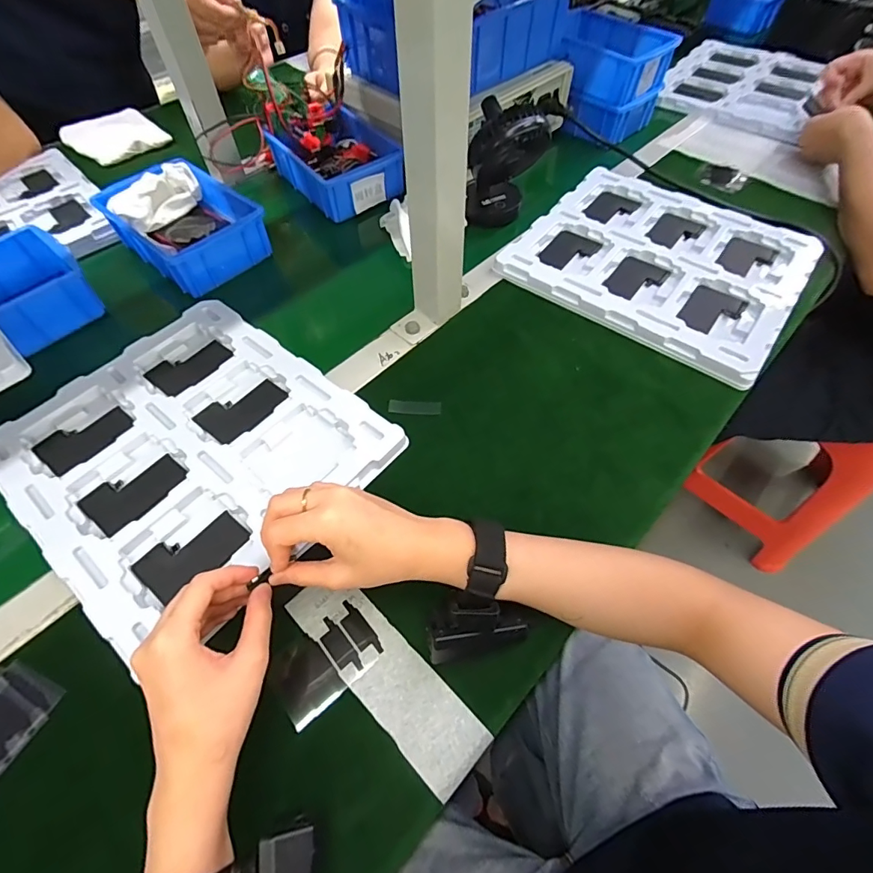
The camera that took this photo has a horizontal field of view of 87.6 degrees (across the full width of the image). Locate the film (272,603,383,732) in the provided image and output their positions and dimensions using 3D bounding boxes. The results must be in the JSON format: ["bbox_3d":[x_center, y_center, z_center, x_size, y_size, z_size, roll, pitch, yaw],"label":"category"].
[{"bbox_3d":[-0.082,0.165,0.337,0.076,0.004,0.052,-35,64,-19],"label":"film"}]

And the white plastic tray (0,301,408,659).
[{"bbox_3d":[-0.232,0.007,0.431,0.301,0.019,0.266,36,65,21],"label":"white plastic tray"}]

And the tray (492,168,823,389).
[{"bbox_3d":[0.270,-0.219,0.559,0.306,0.027,0.267,33,64,20],"label":"tray"}]

